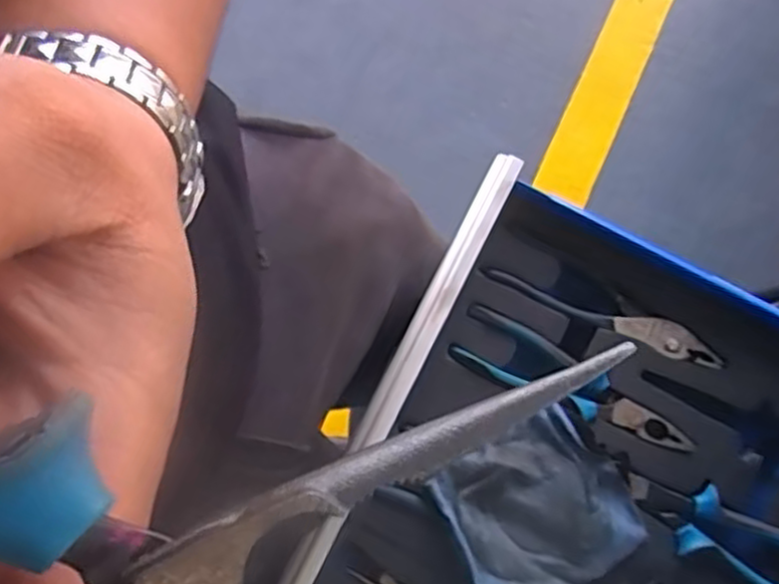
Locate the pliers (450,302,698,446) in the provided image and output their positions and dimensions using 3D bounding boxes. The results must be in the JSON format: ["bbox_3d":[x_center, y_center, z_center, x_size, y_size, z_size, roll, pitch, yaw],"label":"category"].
[{"bbox_3d":[0.144,0.072,0.564,0.195,0.015,0.051,27,78,1],"label":"pliers"}]

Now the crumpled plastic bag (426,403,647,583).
[{"bbox_3d":[0.112,0.162,0.538,0.128,0.030,0.119,-29,83,-9],"label":"crumpled plastic bag"}]

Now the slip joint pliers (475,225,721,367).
[{"bbox_3d":[0.176,0.011,0.586,0.198,0.017,0.046,26,78,1],"label":"slip joint pliers"}]

